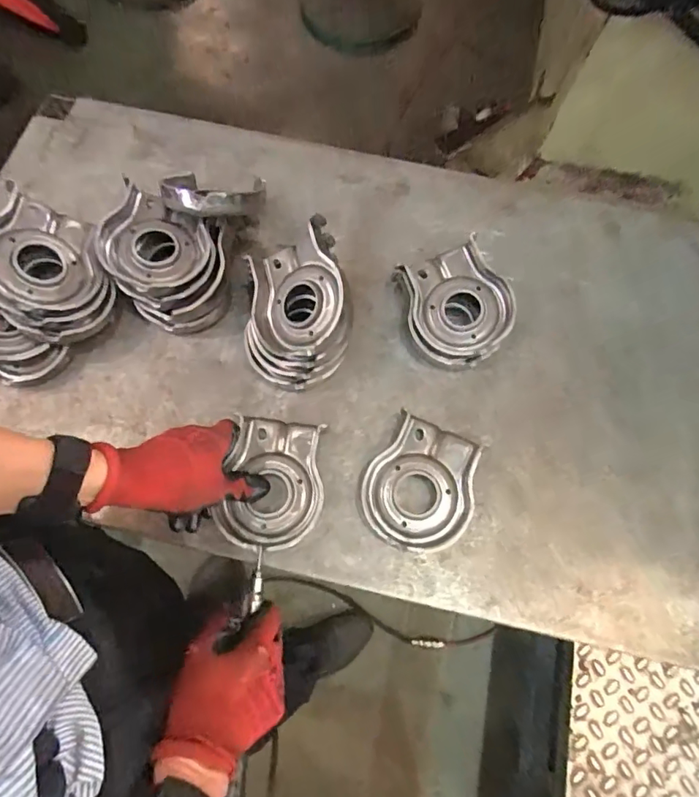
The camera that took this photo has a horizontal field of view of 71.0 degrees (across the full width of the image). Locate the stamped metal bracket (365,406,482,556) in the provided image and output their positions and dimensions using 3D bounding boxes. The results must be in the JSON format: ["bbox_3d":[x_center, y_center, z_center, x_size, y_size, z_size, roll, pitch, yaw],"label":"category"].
[{"bbox_3d":[0.068,0.082,0.475,0.096,0.028,0.122,21,72,6],"label":"stamped metal bracket"}]

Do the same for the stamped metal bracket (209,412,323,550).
[{"bbox_3d":[-0.073,0.079,0.466,0.091,0.027,0.121,5,71,1],"label":"stamped metal bracket"}]

